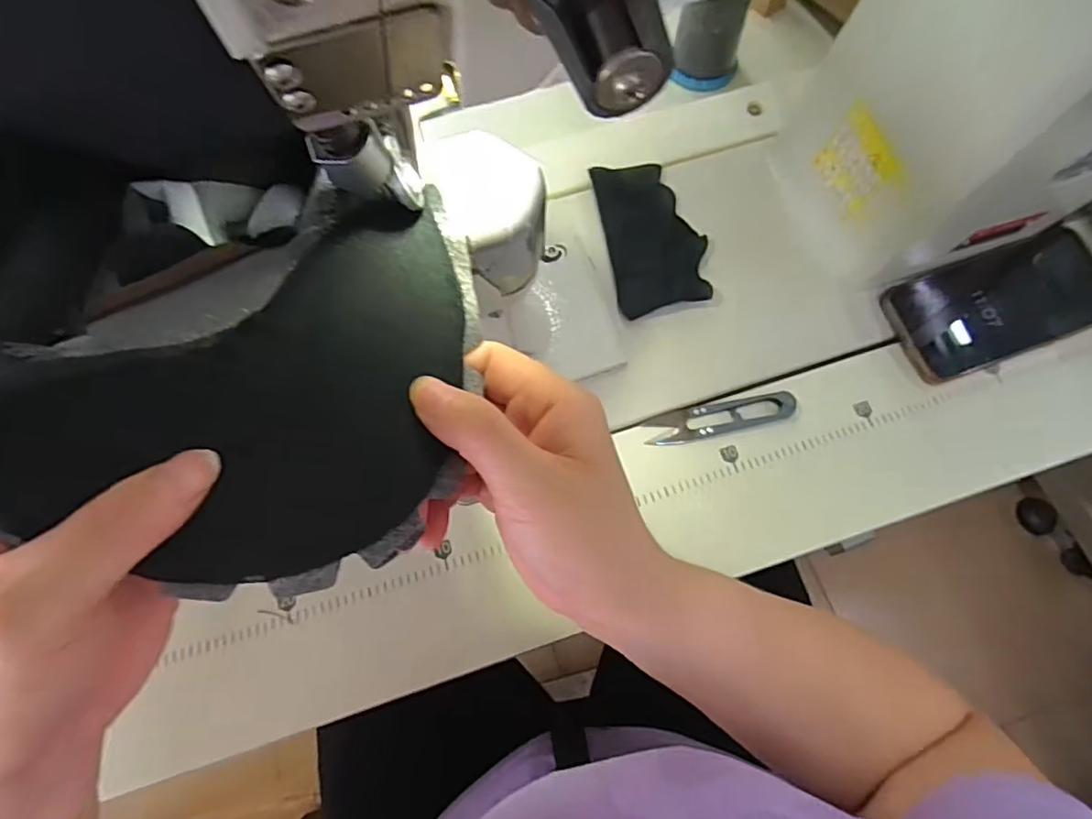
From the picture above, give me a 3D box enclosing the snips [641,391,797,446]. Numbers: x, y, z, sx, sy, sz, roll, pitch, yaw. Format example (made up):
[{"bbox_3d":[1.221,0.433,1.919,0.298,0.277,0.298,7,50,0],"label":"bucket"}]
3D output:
[{"bbox_3d":[0.118,0.004,0.404,0.101,0.009,0.024,-12,70,-4],"label":"snips"}]

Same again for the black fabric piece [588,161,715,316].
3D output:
[{"bbox_3d":[0.075,-0.125,0.425,0.063,0.006,0.110,-11,79,0],"label":"black fabric piece"}]

